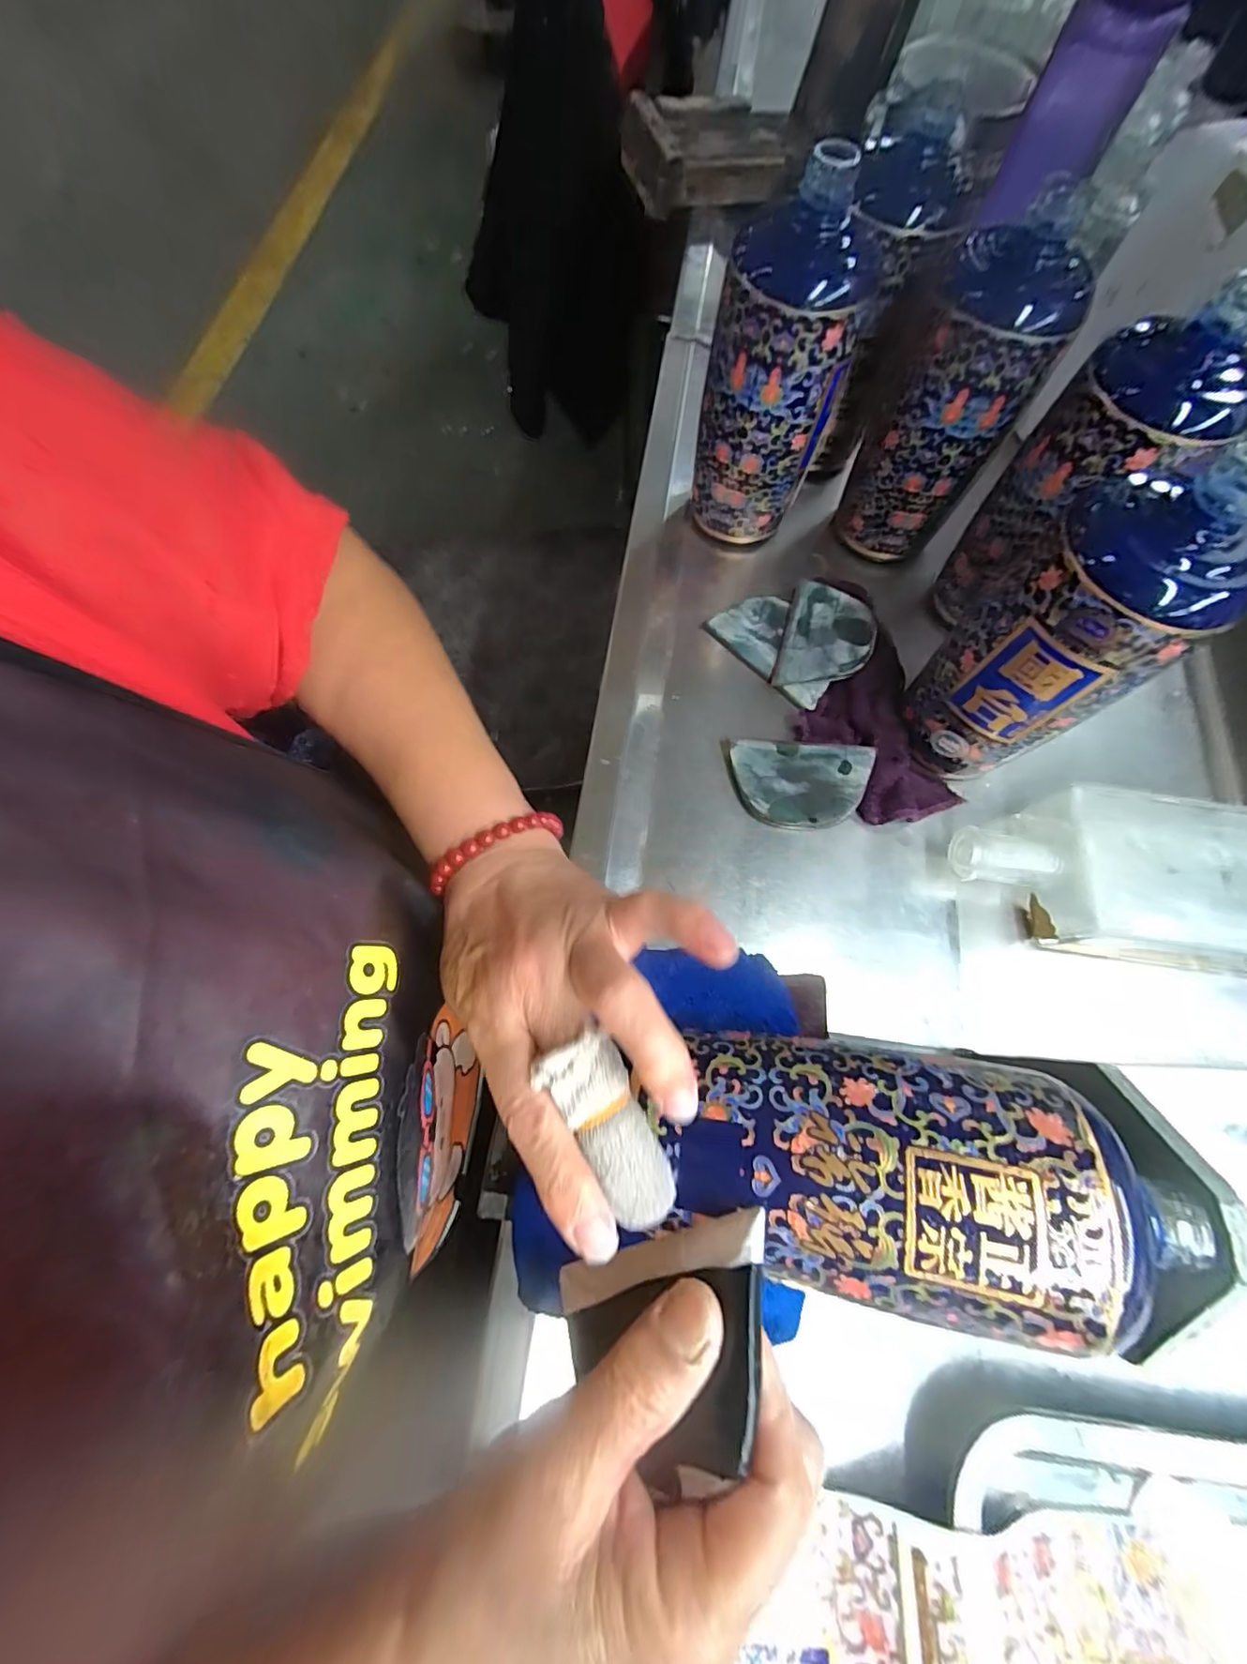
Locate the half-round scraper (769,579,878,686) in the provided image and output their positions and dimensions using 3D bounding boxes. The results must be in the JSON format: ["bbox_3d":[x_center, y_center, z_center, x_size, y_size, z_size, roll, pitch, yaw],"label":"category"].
[{"bbox_3d":[0.141,-0.135,0.385,0.059,0.004,0.077,14,81,17],"label":"half-round scraper"}]

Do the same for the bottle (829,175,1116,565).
[{"bbox_3d":[0.210,-0.279,0.360,0.081,0.166,0.095,19,72,6],"label":"bottle"}]

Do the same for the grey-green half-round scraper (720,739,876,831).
[{"bbox_3d":[0.110,-0.030,0.355,0.089,0.017,0.054,7,71,2],"label":"grey-green half-round scraper"}]

